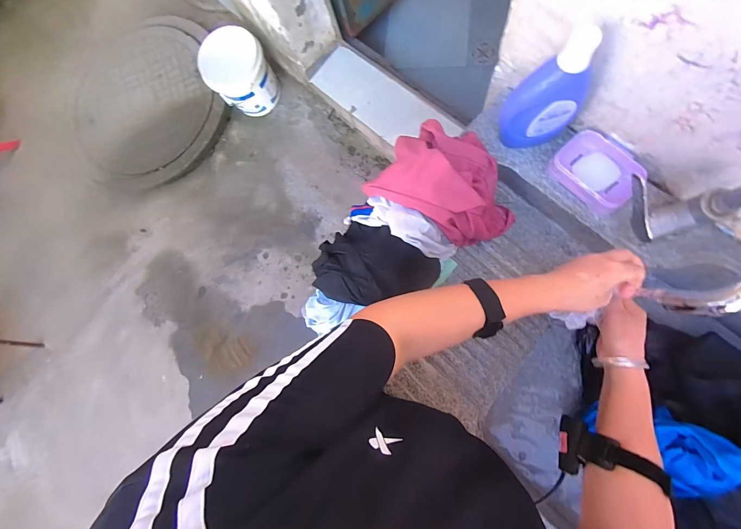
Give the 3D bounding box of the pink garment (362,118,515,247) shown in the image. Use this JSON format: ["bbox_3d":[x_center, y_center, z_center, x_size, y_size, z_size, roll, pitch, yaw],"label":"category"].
[{"bbox_3d":[0.135,-0.132,0.566,0.234,0.162,0.155,26,87,13],"label":"pink garment"}]

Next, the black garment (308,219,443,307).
[{"bbox_3d":[0.009,0.008,0.550,0.196,0.104,0.124,12,84,12],"label":"black garment"}]

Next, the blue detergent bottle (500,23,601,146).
[{"bbox_3d":[0.250,-0.233,0.480,0.106,0.193,0.056,-24,78,6],"label":"blue detergent bottle"}]

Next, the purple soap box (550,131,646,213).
[{"bbox_3d":[0.359,-0.149,0.535,0.090,0.035,0.126,-42,77,2],"label":"purple soap box"}]

